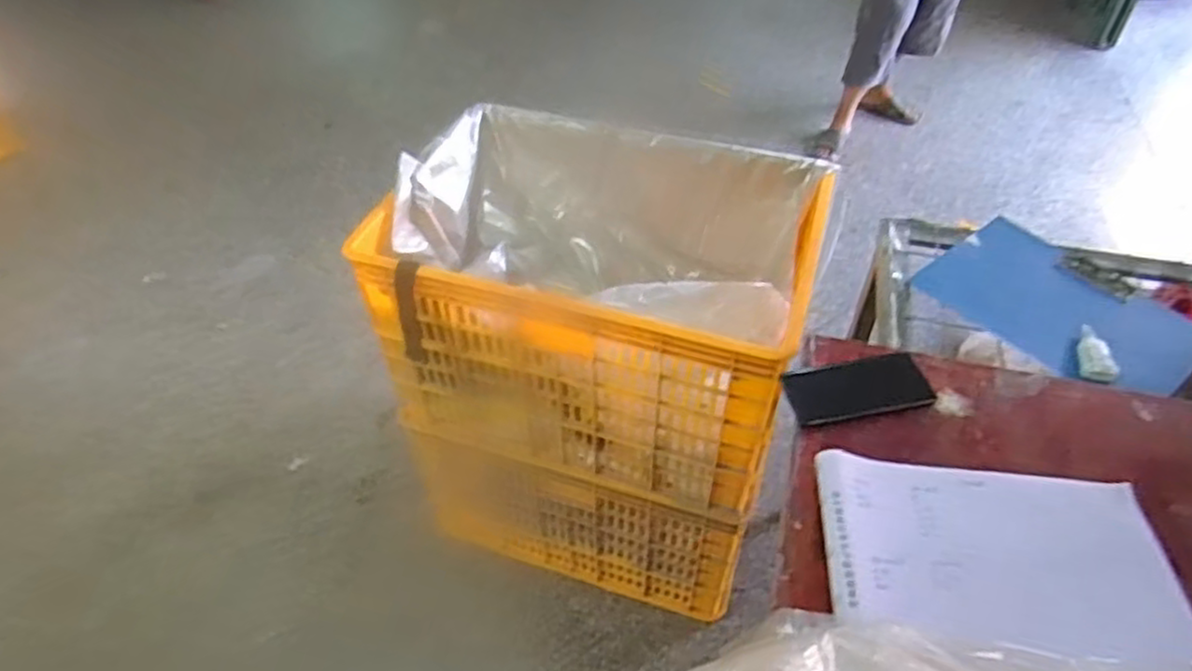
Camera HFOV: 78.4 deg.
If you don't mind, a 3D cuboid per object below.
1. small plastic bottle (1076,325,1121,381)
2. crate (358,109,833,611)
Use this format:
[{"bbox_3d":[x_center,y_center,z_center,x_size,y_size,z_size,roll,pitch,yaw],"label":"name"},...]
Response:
[{"bbox_3d":[0.624,0.019,0.910,0.040,0.016,0.095,13,48,14],"label":"small plastic bottle"},{"bbox_3d":[-0.002,0.077,1.409,0.648,0.788,0.510,13,48,14],"label":"crate"}]

